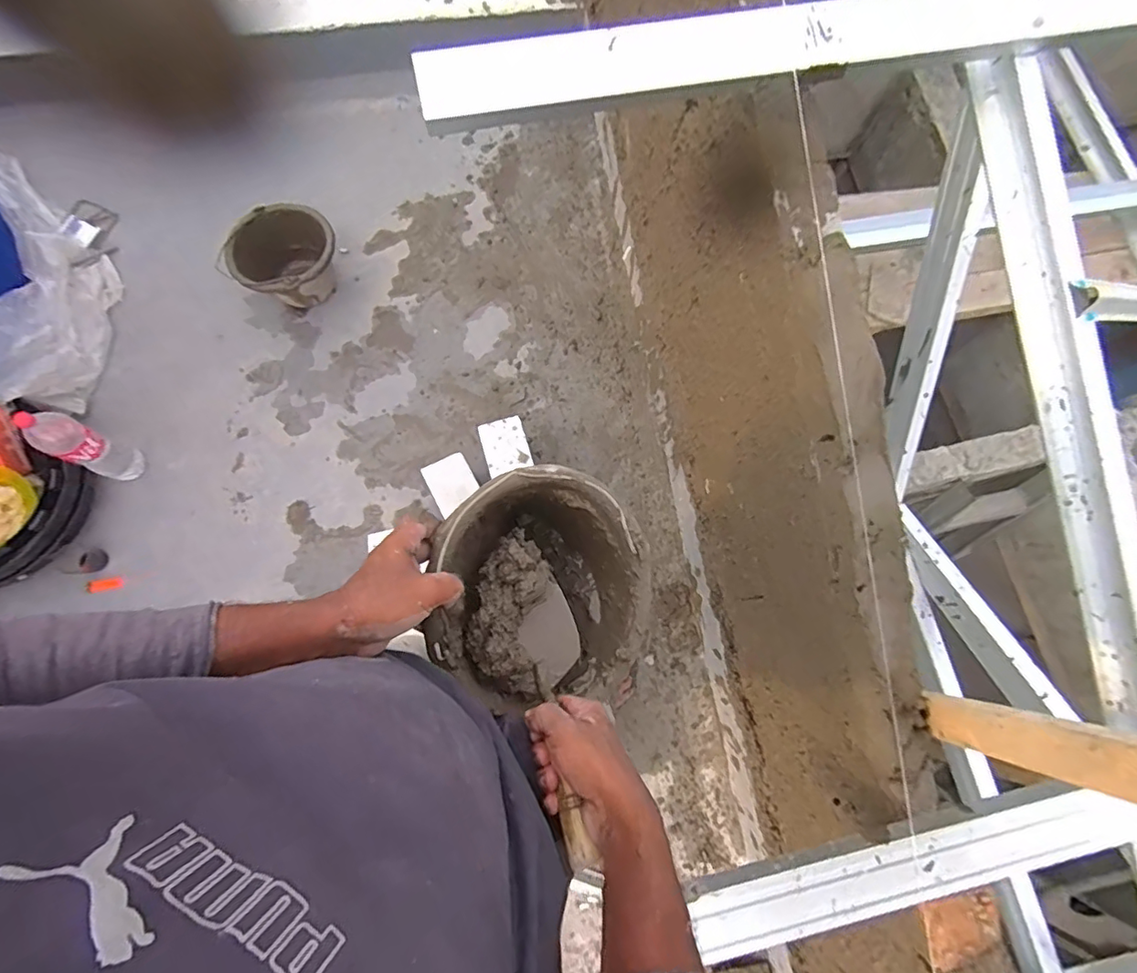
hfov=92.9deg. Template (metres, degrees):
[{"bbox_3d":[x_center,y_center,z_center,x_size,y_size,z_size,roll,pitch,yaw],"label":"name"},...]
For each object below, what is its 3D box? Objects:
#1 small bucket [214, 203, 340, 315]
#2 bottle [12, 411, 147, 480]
[{"bbox_3d":[-0.729,-0.579,1.422,0.230,0.189,0.263,39,78,7],"label":"small bucket"},{"bbox_3d":[-1.097,-0.095,1.198,0.084,0.273,0.097,22,77,3],"label":"bottle"}]

